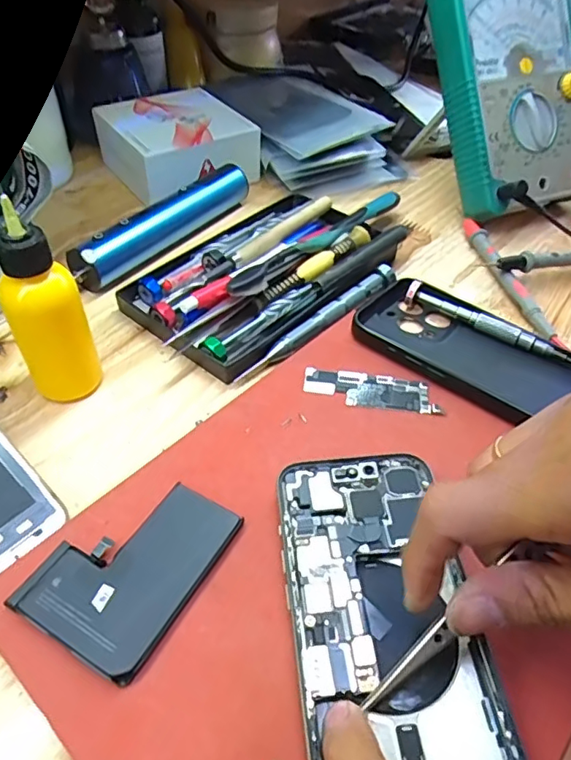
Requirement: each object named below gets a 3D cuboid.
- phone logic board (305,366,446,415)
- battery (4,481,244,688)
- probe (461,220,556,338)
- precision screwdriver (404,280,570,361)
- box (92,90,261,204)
[{"bbox_3d":[0.046,0.004,0.298,0.072,0.004,0.023,8,47,5],"label":"phone logic board"},{"bbox_3d":[-0.062,0.073,0.224,0.058,0.006,0.076,25,50,19],"label":"battery"},{"bbox_3d":[0.147,-0.075,0.379,0.016,0.014,0.129,-6,47,-9],"label":"probe"},{"bbox_3d":[0.129,-0.032,0.336,0.116,0.014,0.010,25,50,19],"label":"precision screwdriver"},{"bbox_3d":[-0.089,-0.193,0.454,0.106,0.042,0.105,-25,53,-24],"label":"box"}]

